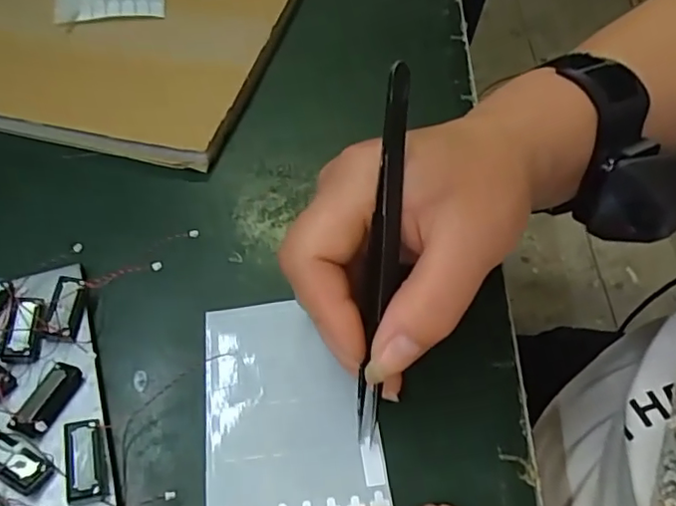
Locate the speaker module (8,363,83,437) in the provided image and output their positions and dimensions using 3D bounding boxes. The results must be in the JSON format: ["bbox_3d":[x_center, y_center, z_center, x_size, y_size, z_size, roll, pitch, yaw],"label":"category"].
[{"bbox_3d":[-0.102,0.050,0.203,0.012,0.004,0.027,19,52,8],"label":"speaker module"}]

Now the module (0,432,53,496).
[{"bbox_3d":[-0.107,0.067,0.189,0.026,0.004,0.012,23,53,12],"label":"module"}]

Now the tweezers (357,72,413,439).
[{"bbox_3d":[0.015,0.002,0.189,0.008,0.121,0.006,5,10,-3],"label":"tweezers"}]

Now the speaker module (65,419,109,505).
[{"bbox_3d":[-0.083,0.069,0.192,0.011,0.007,0.028,-13,55,-16],"label":"speaker module"}]

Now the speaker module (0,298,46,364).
[{"bbox_3d":[-0.118,0.027,0.217,0.015,0.005,0.027,-5,53,-10],"label":"speaker module"}]

